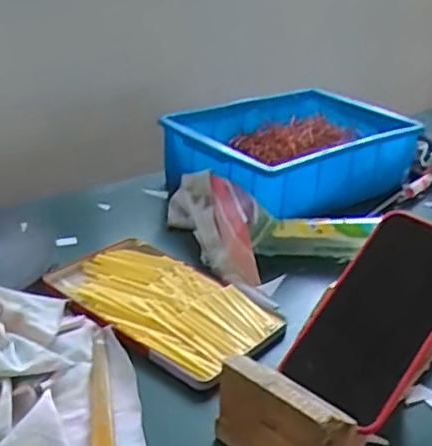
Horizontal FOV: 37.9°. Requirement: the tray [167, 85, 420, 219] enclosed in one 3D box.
[{"bbox_3d":[0.097,-0.088,0.813,0.304,0.091,0.203,-22,36,-39],"label":"tray"}]

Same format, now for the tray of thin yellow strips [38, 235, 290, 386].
[{"bbox_3d":[-0.047,0.069,0.562,0.203,0.013,0.125,21,32,31],"label":"tray of thin yellow strips"}]

